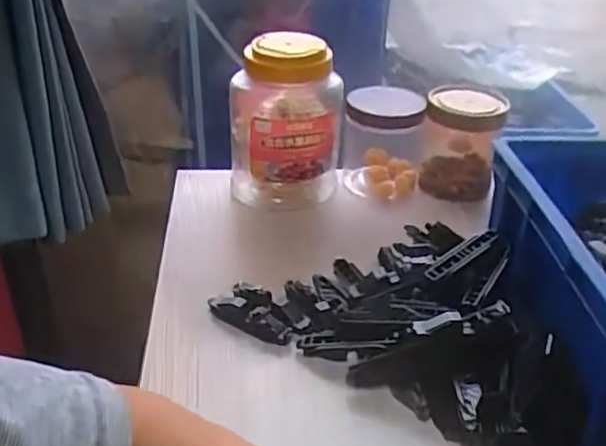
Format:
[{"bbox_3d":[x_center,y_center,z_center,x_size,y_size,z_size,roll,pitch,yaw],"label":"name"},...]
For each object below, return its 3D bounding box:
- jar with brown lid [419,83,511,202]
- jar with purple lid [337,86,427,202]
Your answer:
[{"bbox_3d":[0.171,-0.086,0.710,0.080,0.113,0.091,9,33,12],"label":"jar with brown lid"},{"bbox_3d":[0.088,-0.087,0.710,0.085,0.108,0.088,4,32,5],"label":"jar with purple lid"}]

